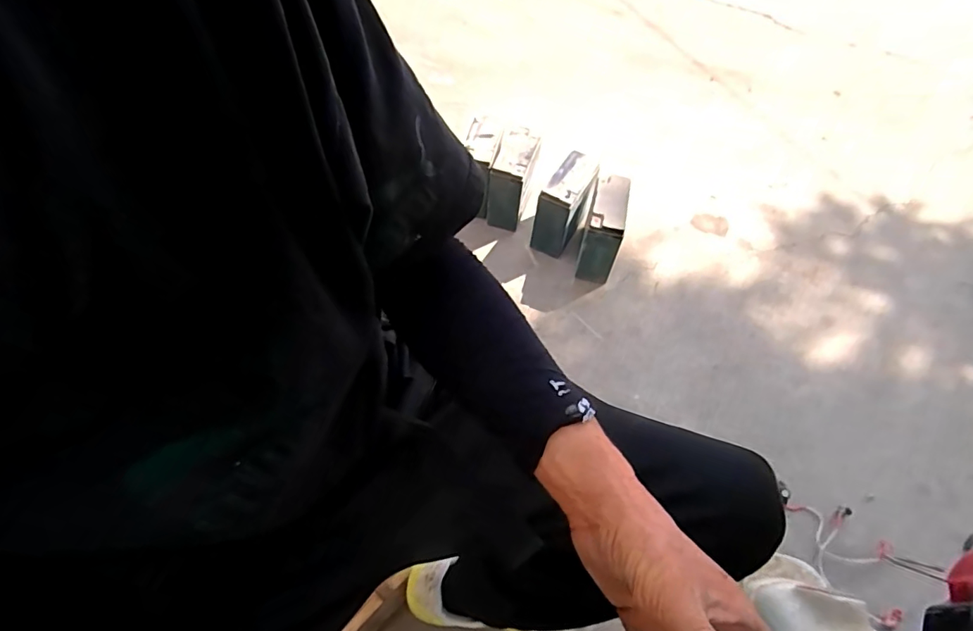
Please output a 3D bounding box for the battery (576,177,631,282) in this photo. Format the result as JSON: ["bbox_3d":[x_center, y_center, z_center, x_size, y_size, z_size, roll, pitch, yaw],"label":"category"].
[{"bbox_3d":[0.263,-0.188,1.134,0.090,0.184,0.176,14,55,9],"label":"battery"}]

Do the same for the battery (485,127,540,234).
[{"bbox_3d":[0.065,-0.320,1.208,0.091,0.174,0.171,14,55,9],"label":"battery"}]

